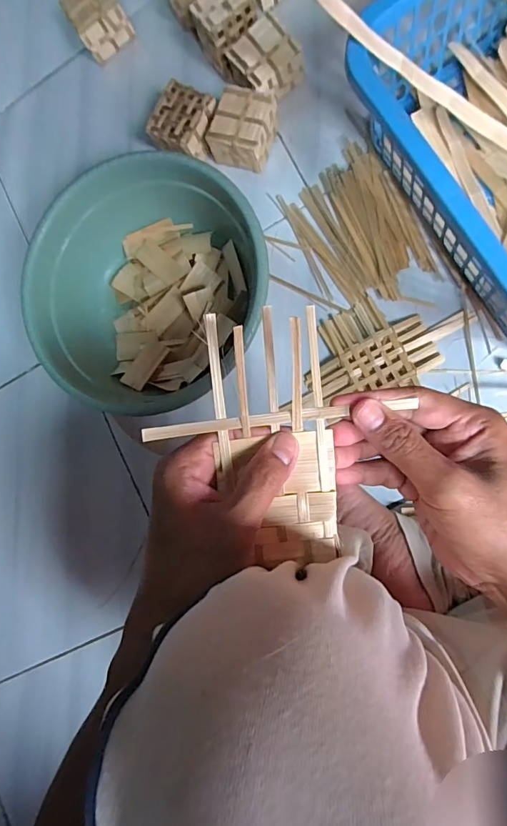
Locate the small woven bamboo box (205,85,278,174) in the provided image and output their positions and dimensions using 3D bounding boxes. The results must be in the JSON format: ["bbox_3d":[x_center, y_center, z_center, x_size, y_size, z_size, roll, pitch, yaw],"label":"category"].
[{"bbox_3d":[-0.013,-0.362,0.545,0.074,0.048,0.073,24,93,12],"label":"small woven bamboo box"}]

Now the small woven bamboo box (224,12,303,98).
[{"bbox_3d":[0.016,-0.443,0.543,0.069,0.049,0.075,-41,81,8],"label":"small woven bamboo box"}]

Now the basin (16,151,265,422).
[{"bbox_3d":[-0.128,-0.155,0.546,0.288,0.130,0.272,0,88,12],"label":"basin"}]

